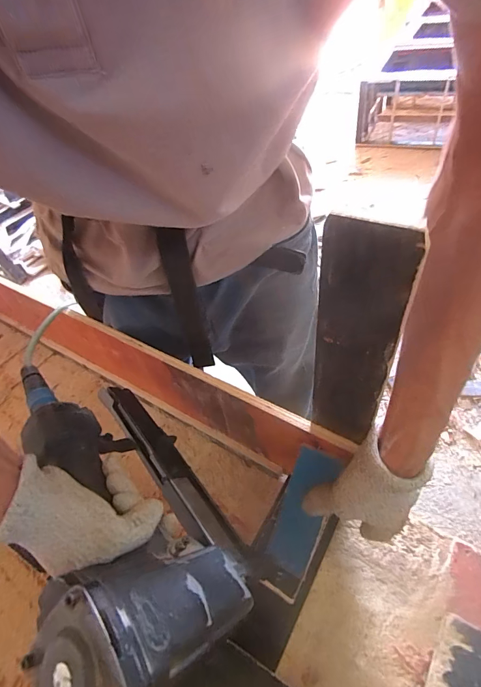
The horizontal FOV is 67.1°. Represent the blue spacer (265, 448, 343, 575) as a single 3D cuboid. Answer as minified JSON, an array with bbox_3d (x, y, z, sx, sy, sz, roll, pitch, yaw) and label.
[{"bbox_3d":[0.069,0.188,0.407,0.049,0.011,0.139,16,93,19],"label":"blue spacer"}]

